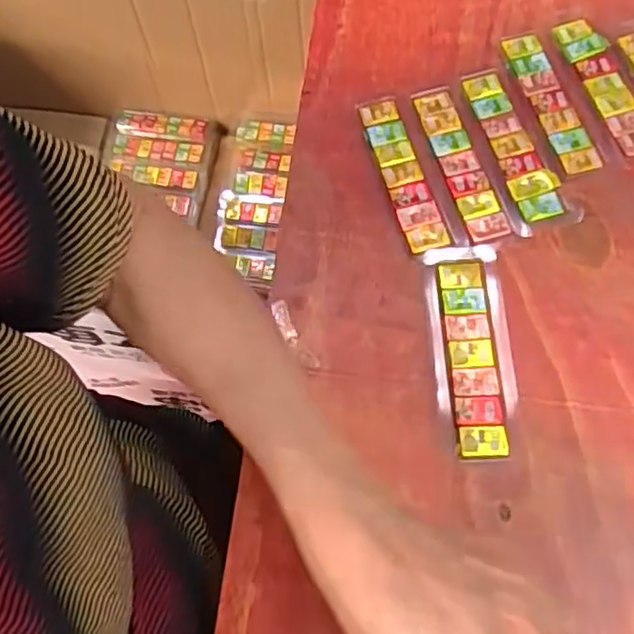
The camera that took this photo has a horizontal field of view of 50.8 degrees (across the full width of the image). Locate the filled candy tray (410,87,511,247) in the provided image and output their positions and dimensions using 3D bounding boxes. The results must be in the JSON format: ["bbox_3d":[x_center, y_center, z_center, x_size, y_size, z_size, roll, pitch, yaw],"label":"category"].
[{"bbox_3d":[0.094,-0.101,0.439,0.025,0.005,0.120,-15,67,-3],"label":"filled candy tray"}]

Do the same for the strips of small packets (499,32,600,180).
[{"bbox_3d":[0.159,-0.148,0.454,0.028,0.006,0.121,-14,67,-3],"label":"strips of small packets"}]

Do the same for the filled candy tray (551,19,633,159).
[{"bbox_3d":[0.198,-0.160,0.457,0.030,0.005,0.115,-16,67,-4],"label":"filled candy tray"}]

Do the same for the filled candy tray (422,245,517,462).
[{"bbox_3d":[0.091,0.019,0.394,0.044,0.007,0.129,-2,67,2],"label":"filled candy tray"}]

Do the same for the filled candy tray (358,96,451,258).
[{"bbox_3d":[0.056,-0.095,0.442,0.028,0.006,0.120,-15,67,-3],"label":"filled candy tray"}]

